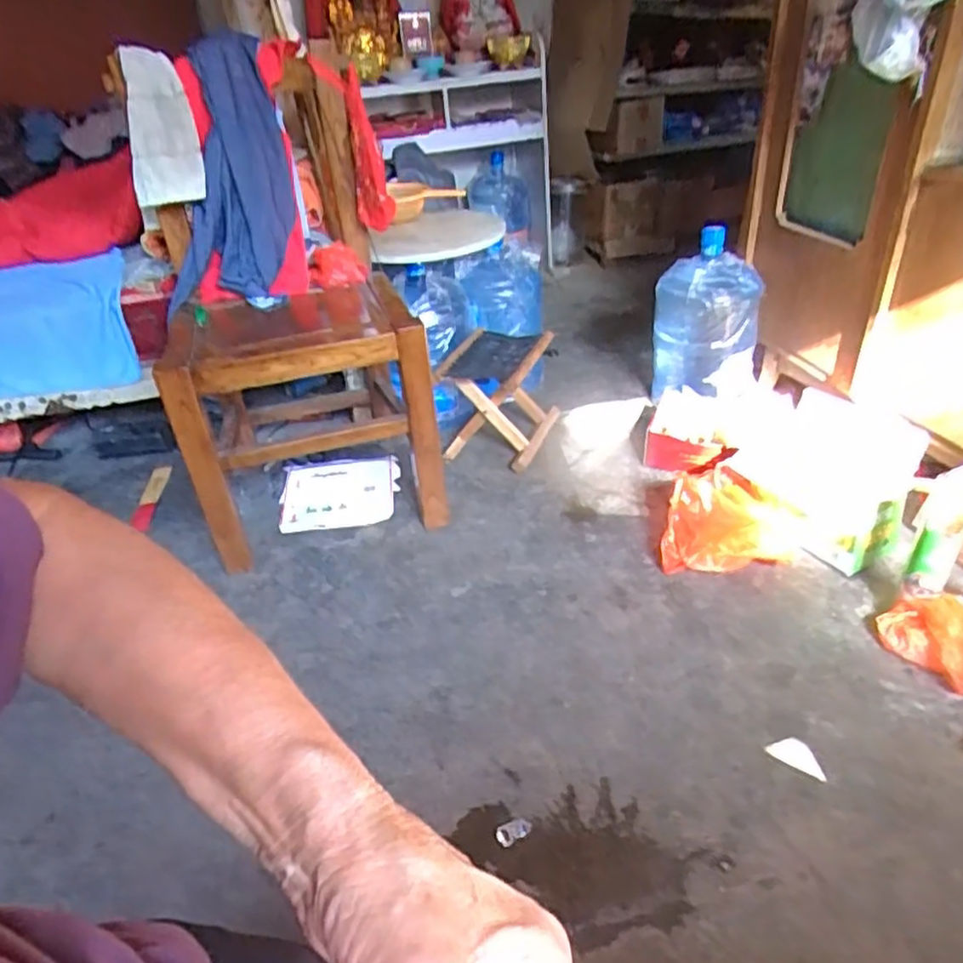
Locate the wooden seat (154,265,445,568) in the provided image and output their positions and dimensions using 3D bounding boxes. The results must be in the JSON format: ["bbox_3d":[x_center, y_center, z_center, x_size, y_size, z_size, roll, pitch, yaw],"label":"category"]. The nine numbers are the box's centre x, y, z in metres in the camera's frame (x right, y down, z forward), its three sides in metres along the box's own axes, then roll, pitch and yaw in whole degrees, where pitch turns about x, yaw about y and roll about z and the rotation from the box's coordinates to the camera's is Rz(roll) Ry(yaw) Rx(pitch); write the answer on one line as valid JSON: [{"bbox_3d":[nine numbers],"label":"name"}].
[{"bbox_3d":[-0.395,-0.172,1.536,0.507,0.438,0.441,-13,35,-12],"label":"wooden seat"}]

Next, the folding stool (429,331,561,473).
[{"bbox_3d":[0.040,-0.227,1.820,0.283,0.274,0.326,8,36,17],"label":"folding stool"}]

